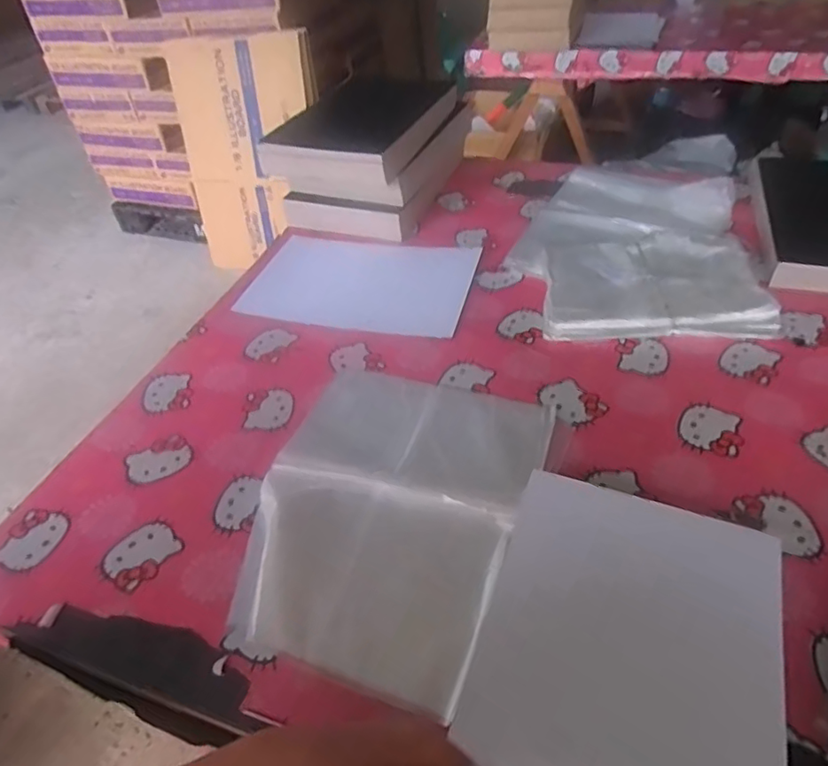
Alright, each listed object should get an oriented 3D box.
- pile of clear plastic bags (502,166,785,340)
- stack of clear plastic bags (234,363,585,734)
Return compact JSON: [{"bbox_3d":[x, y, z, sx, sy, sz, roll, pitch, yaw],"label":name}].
[{"bbox_3d":[0.378,-0.257,1.040,0.370,0.030,0.537,5,44,11],"label":"pile of clear plastic bags"},{"bbox_3d":[-0.025,0.132,0.677,0.309,0.023,0.380,13,46,18],"label":"stack of clear plastic bags"}]

